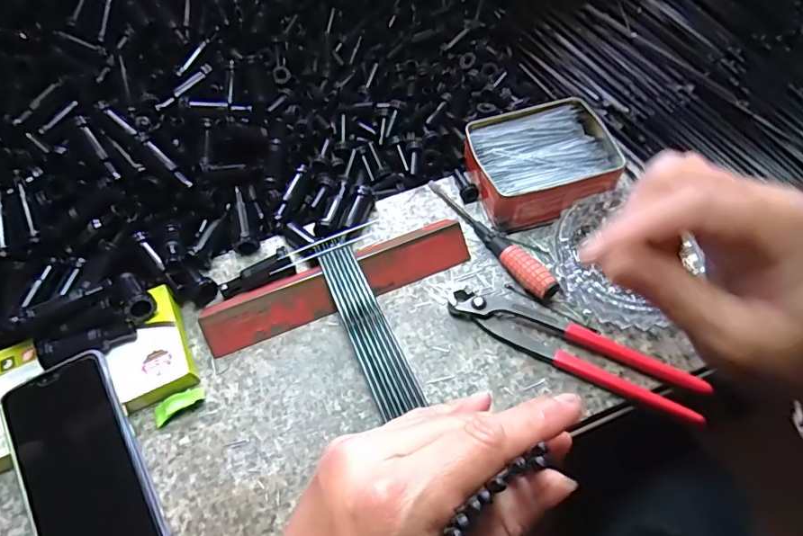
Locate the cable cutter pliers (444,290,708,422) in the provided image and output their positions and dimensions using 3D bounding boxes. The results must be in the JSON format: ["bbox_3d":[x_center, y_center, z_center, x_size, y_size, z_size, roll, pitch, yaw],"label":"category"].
[{"bbox_3d":[0.129,0.060,0.389,0.189,0.020,0.035,26,63,18],"label":"cable cutter pliers"}]

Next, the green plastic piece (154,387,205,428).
[{"bbox_3d":[-0.169,0.103,0.387,0.038,0.006,0.016,-31,61,-16],"label":"green plastic piece"}]

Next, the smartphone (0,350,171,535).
[{"bbox_3d":[-0.221,0.137,0.349,0.073,0.009,0.158,-29,69,-10],"label":"smartphone"}]

